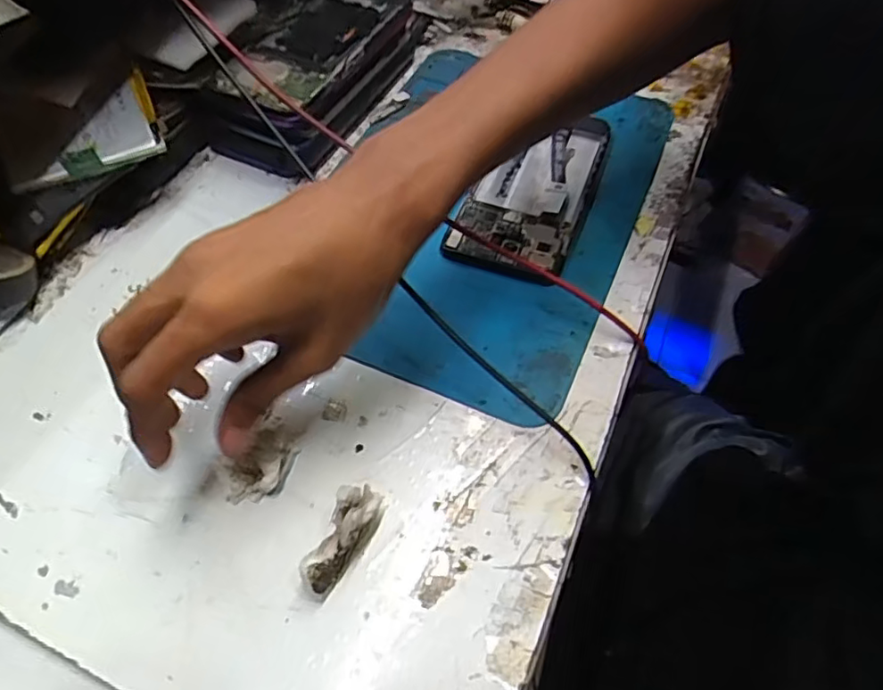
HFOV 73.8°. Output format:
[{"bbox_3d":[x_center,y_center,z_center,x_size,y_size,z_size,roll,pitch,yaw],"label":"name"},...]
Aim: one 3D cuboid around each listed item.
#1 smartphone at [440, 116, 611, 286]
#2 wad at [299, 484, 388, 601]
[{"bbox_3d":[0.061,-0.102,0.380,0.070,0.009,0.148,20,58,12],"label":"smartphone"},{"bbox_3d":[-0.043,0.081,0.253,0.017,0.024,0.049,22,59,13],"label":"wad"}]

